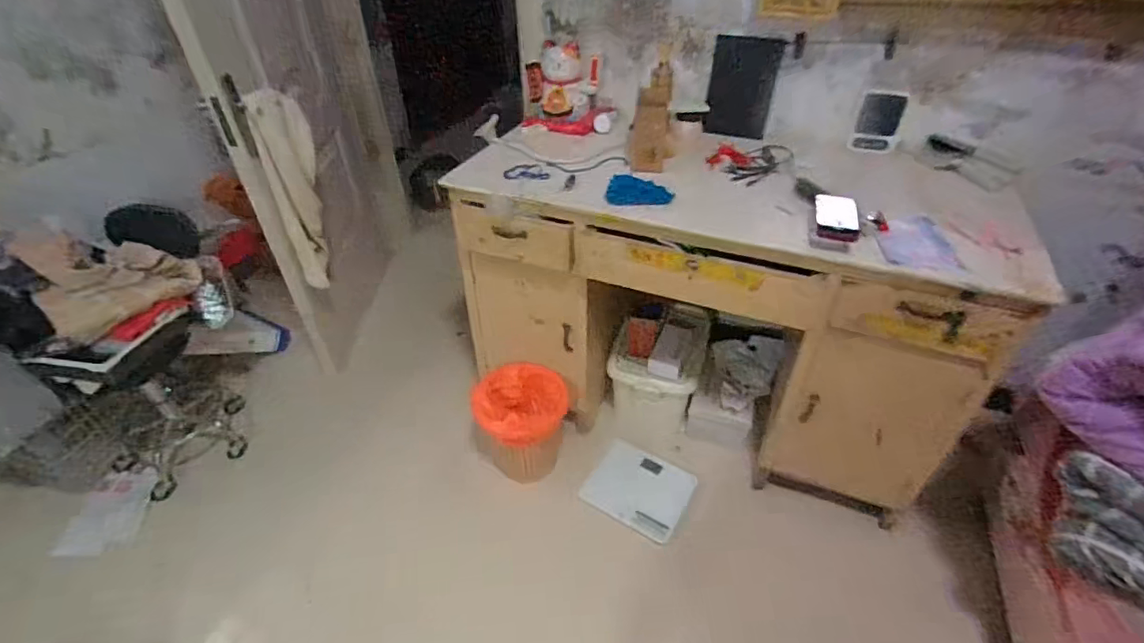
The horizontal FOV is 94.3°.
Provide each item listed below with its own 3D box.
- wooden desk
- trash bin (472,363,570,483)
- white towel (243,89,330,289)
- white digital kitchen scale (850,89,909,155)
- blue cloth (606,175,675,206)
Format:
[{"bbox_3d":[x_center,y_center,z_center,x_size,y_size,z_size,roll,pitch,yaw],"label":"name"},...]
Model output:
[{"bbox_3d":[0.386,-0.102,1.572,1.299,0.745,0.657,14,43,16],"label":"wooden desk"},{"bbox_3d":[-0.141,0.309,1.578,0.246,0.359,0.221,0,40,1],"label":"trash bin"},{"bbox_3d":[-0.815,-0.387,1.590,0.061,0.540,0.192,7,41,8],"label":"white towel"},{"bbox_3d":[0.837,-0.545,1.453,0.115,0.151,0.027,16,43,18],"label":"white digital kitchen scale"},{"bbox_3d":[0.160,-0.303,1.242,0.149,0.035,0.082,9,41,11],"label":"blue cloth"}]

